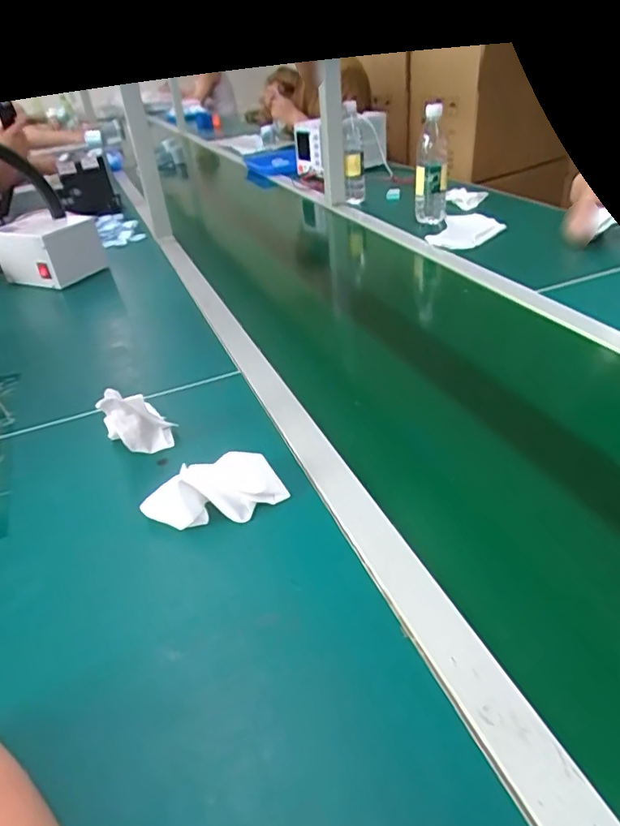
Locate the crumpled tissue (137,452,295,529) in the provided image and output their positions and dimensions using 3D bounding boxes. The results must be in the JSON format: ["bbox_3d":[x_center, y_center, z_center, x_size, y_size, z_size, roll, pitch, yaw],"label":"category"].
[{"bbox_3d":[-0.090,0.074,0.504,0.123,0.036,0.070,-20,37,-21],"label":"crumpled tissue"}]

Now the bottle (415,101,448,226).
[{"bbox_3d":[0.265,-0.533,1.179,0.060,0.235,0.062,10,38,21],"label":"bottle"}]

